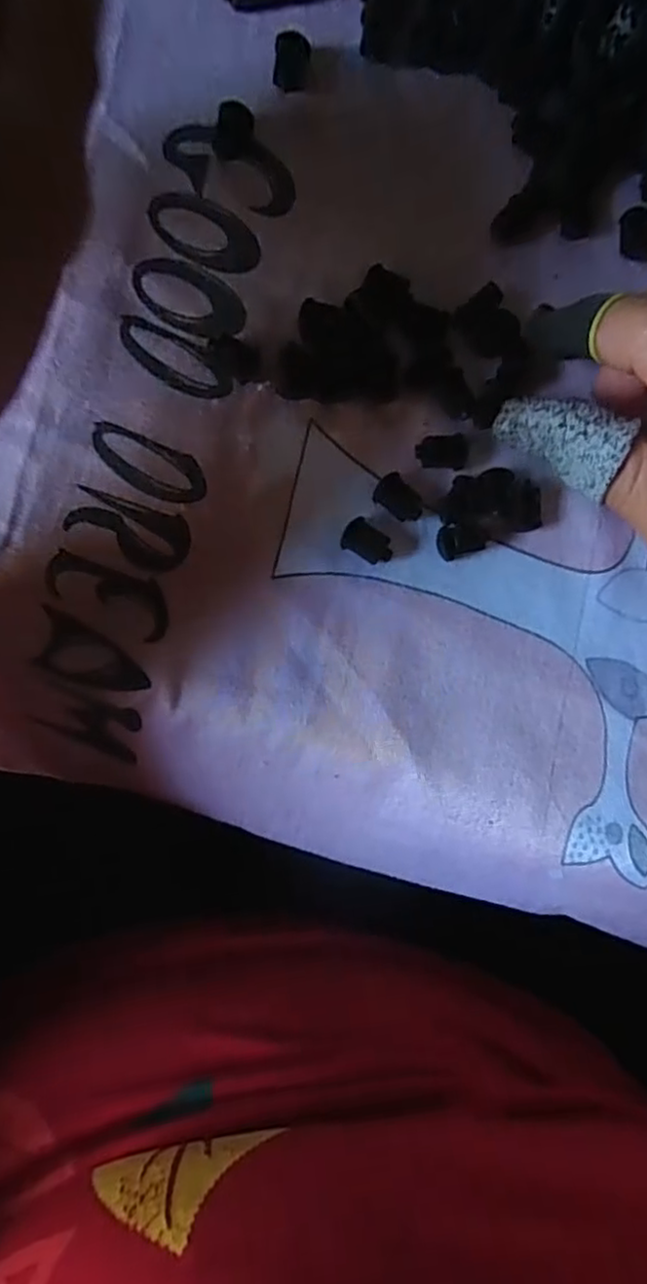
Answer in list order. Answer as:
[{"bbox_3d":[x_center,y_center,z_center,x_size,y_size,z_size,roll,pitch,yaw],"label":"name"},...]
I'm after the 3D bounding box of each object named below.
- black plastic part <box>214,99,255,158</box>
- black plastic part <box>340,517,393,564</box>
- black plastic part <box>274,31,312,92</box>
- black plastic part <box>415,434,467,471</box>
[{"bbox_3d":[-0.027,-0.155,0.205,0.011,0.006,0.014,11,87,-8],"label":"black plastic part"},{"bbox_3d":[0.014,-0.031,0.207,0.016,0.005,0.011,27,85,-6],"label":"black plastic part"},{"bbox_3d":[-0.010,-0.178,0.208,0.010,0.005,0.015,11,87,-8],"label":"black plastic part"},{"bbox_3d":[0.037,-0.058,0.210,0.015,0.004,0.010,-9,90,-8],"label":"black plastic part"}]

